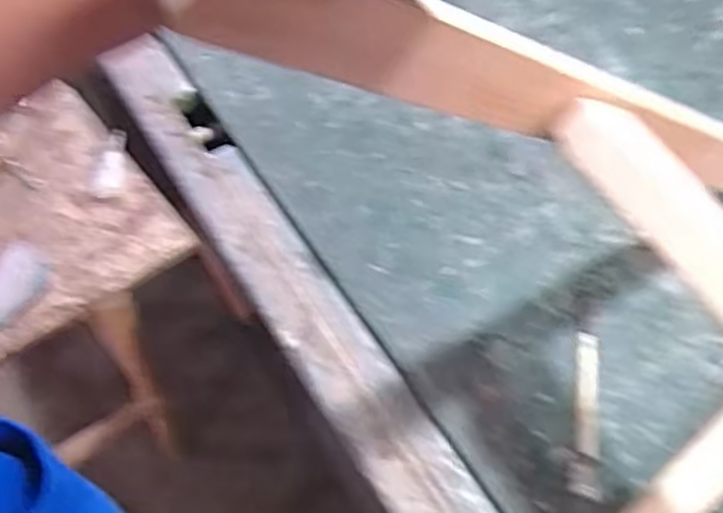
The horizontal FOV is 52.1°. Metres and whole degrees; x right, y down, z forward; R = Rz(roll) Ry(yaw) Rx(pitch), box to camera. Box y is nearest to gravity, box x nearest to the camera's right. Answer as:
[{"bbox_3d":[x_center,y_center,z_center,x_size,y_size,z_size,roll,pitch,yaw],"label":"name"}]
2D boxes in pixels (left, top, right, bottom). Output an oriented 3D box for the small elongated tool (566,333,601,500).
[{"bbox_3d":[0.200,0.137,0.667,0.029,0.014,0.150,7,55,5],"label":"small elongated tool"}]

